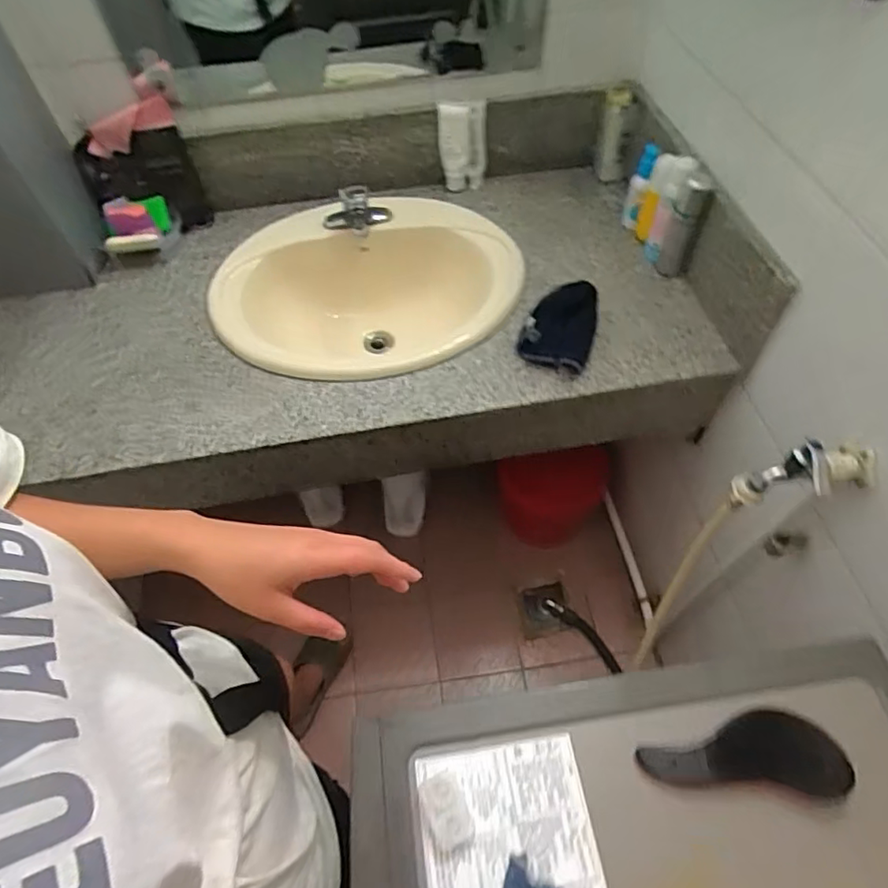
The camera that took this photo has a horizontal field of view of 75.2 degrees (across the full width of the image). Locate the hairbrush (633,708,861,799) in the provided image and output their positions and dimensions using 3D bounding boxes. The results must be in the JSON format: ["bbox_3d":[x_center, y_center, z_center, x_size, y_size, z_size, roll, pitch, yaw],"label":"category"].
[{"bbox_3d":[0.270,0.280,0.530,0.168,0.031,0.063,4,57,4],"label":"hairbrush"}]

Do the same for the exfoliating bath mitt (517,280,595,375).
[{"bbox_3d":[0.184,-0.194,0.901,0.107,0.042,0.187,17,59,12],"label":"exfoliating bath mitt"}]

